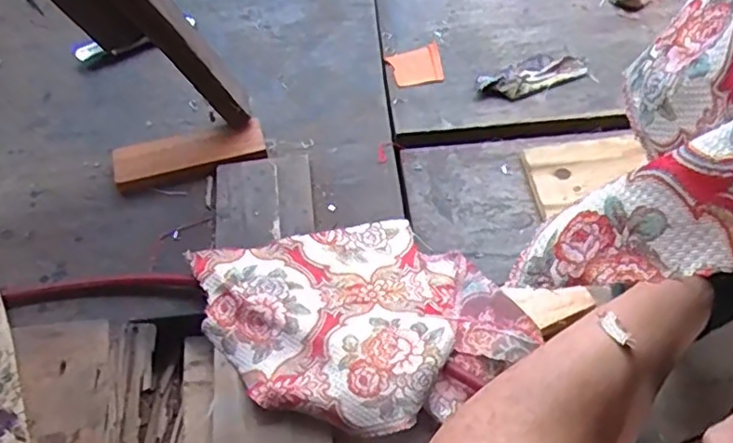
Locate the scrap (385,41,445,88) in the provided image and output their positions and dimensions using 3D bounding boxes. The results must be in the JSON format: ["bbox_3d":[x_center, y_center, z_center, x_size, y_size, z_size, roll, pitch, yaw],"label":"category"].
[{"bbox_3d":[0.065,-0.205,0.807,0.067,0.004,0.067,-10,57,-3],"label":"scrap"}]

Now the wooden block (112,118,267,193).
[{"bbox_3d":[-0.204,-0.078,0.710,0.168,0.016,0.052,-16,58,-6],"label":"wooden block"}]

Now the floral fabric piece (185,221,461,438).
[{"bbox_3d":[-0.026,0.092,0.578,0.238,0.030,0.218,-2,57,3],"label":"floral fabric piece"}]

